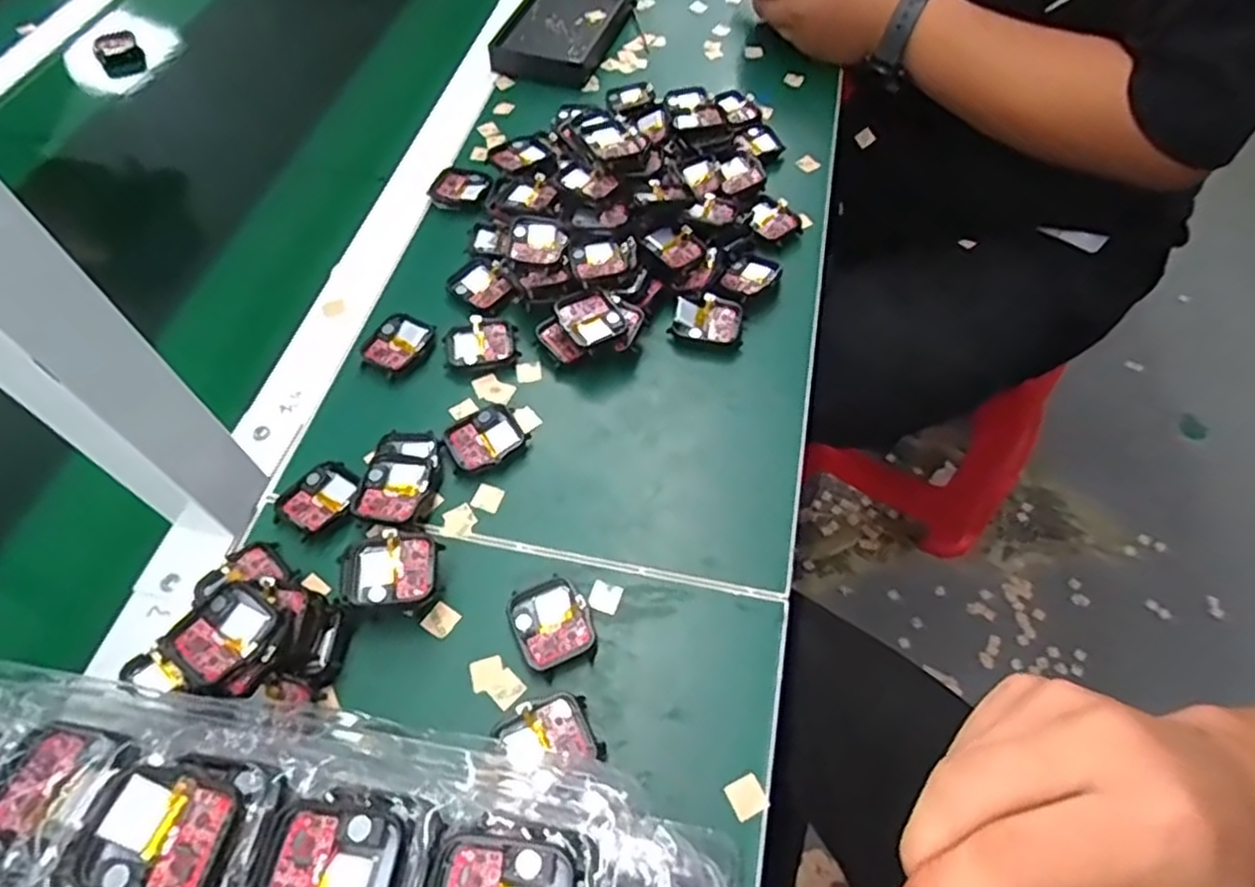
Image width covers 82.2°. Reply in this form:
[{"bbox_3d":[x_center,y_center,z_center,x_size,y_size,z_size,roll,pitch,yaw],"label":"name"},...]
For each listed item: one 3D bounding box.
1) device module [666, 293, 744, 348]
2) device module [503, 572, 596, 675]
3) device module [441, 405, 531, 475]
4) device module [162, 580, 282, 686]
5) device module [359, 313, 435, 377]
[{"bbox_3d":[0.053,-0.080,0.473,0.045,0.013,0.035,8,58,8],"label":"device module"},{"bbox_3d":[-0.039,0.091,0.366,0.037,0.011,0.044,-25,60,-14],"label":"device module"},{"bbox_3d":[-0.085,-0.002,0.431,0.047,0.010,0.039,-40,64,-21],"label":"device module"},{"bbox_3d":[-0.187,0.087,0.332,0.037,0.005,0.044,33,64,21],"label":"device module"},{"bbox_3d":[-0.149,-0.065,0.469,0.041,0.008,0.044,25,61,17],"label":"device module"}]

